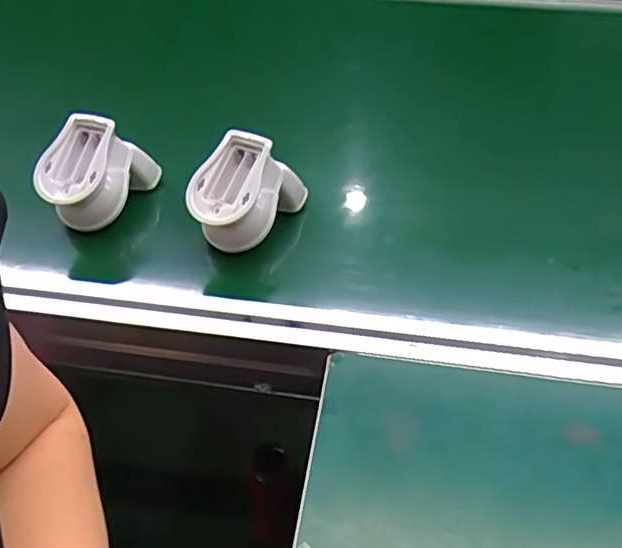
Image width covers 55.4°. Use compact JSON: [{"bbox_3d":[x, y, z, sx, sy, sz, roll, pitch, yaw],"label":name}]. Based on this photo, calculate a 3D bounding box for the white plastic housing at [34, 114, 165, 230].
[{"bbox_3d":[-0.201,-0.097,0.547,0.070,0.081,0.104,11,42,12],"label":"white plastic housing"}]

